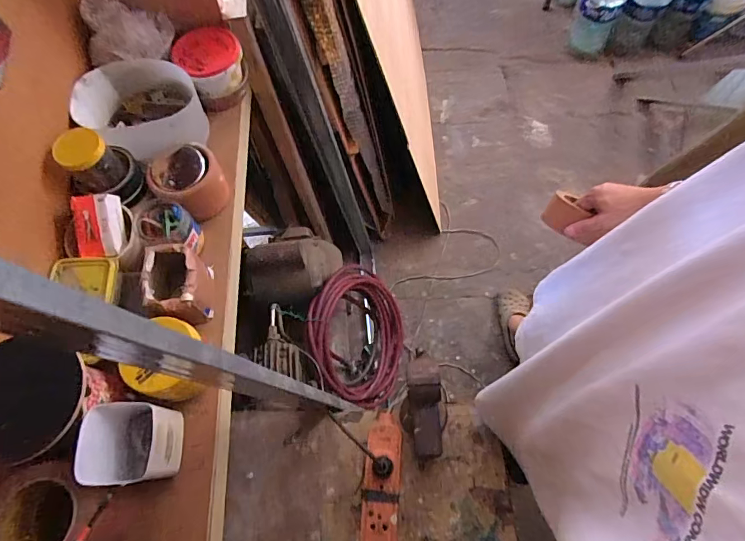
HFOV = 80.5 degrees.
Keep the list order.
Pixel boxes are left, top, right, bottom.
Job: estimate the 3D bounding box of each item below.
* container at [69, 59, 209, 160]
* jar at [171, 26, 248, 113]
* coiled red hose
[{"bbox_3d":[-0.352,-0.237,0.674,0.156,0.085,0.145,-1,67,2],"label":"container"},{"bbox_3d":[-0.265,-0.339,0.739,0.106,0.086,0.091,-21,68,-7],"label":"jar"},{"bbox_3d":[-0.049,0.167,1.147,0.126,0.378,0.339,-9,57,34],"label":"coiled red hose"}]

